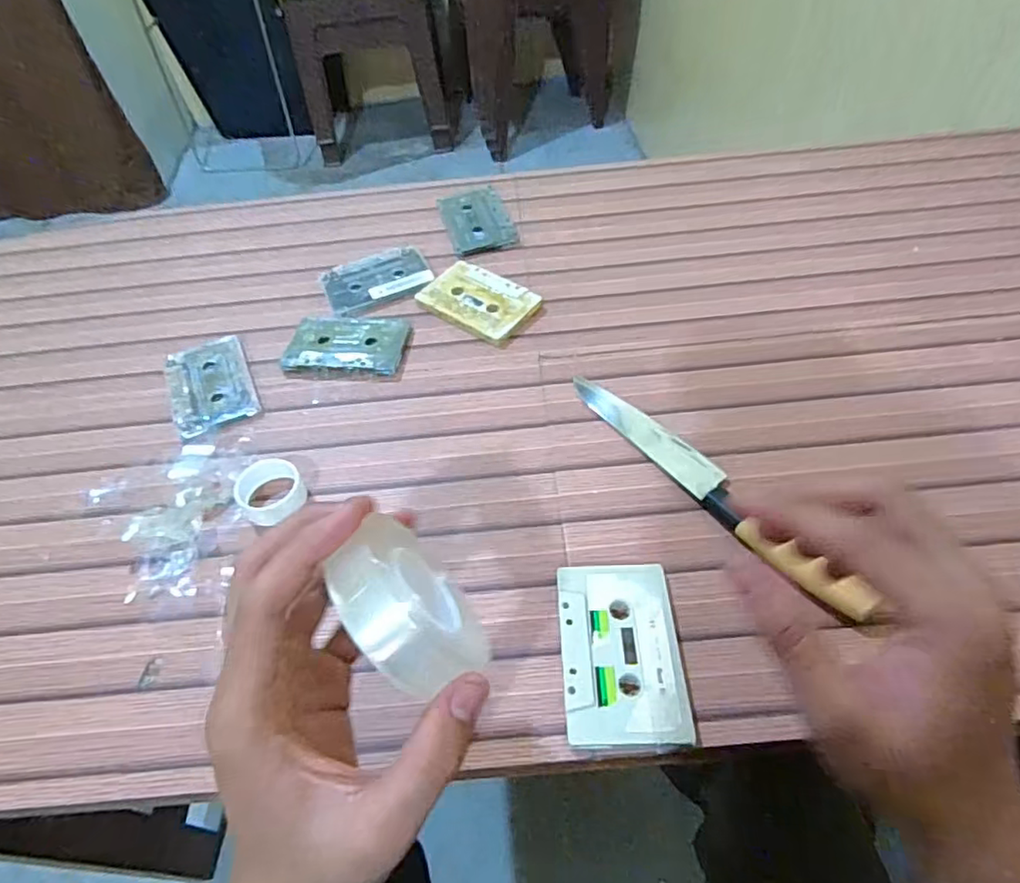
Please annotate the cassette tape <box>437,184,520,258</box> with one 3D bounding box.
[{"bbox_3d":[-0.035,-0.231,0.623,0.063,0.015,0.103,-14,52,-6],"label":"cassette tape"}]

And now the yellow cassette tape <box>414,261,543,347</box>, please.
[{"bbox_3d":[-0.030,-0.125,0.536,0.103,0.010,0.064,30,60,25],"label":"yellow cassette tape"}]

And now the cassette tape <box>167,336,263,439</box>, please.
[{"bbox_3d":[-0.244,-0.050,0.496,0.061,0.012,0.103,-23,53,-13],"label":"cassette tape"}]

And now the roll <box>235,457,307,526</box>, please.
[{"bbox_3d":[-0.164,0.033,0.416,0.042,0.018,0.043,-2,52,3],"label":"roll"}]

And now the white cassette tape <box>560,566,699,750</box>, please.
[{"bbox_3d":[0.061,0.116,0.337,0.063,0.015,0.100,-3,52,3],"label":"white cassette tape"}]

